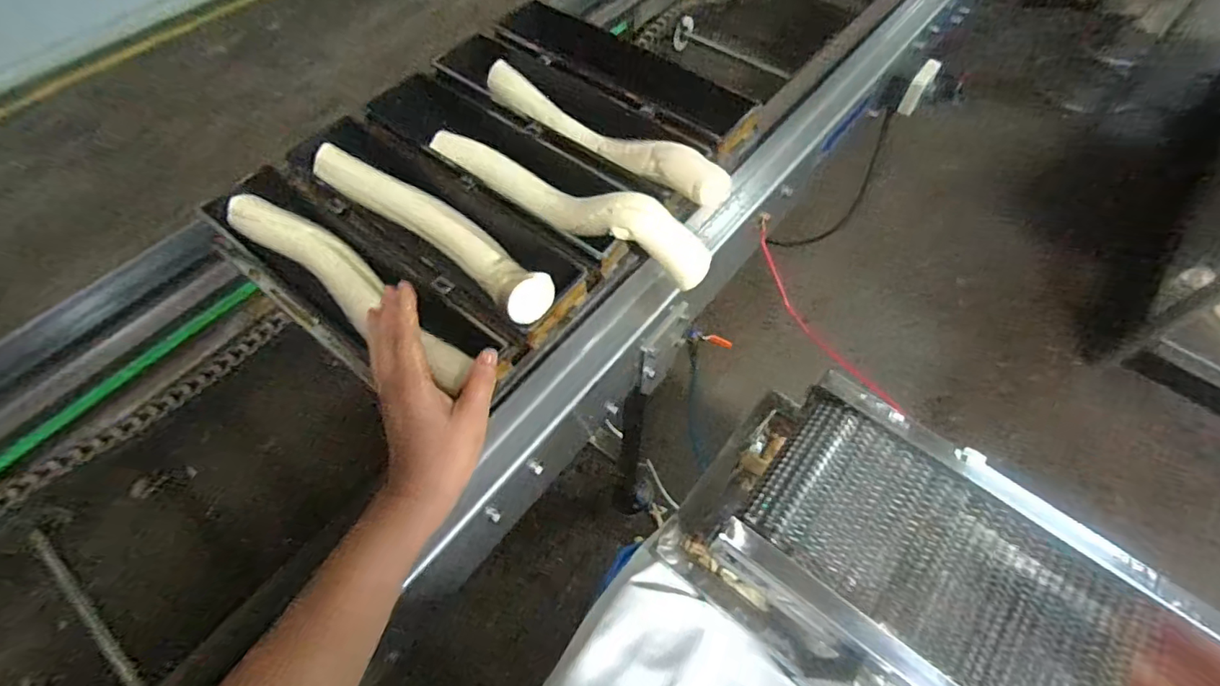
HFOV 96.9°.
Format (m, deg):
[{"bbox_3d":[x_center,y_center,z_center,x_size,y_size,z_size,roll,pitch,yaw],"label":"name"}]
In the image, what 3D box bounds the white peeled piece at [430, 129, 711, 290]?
[{"bbox_3d":[-0.059,-0.167,0.598,0.364,0.068,0.054,28,63,14],"label":"white peeled piece"}]

